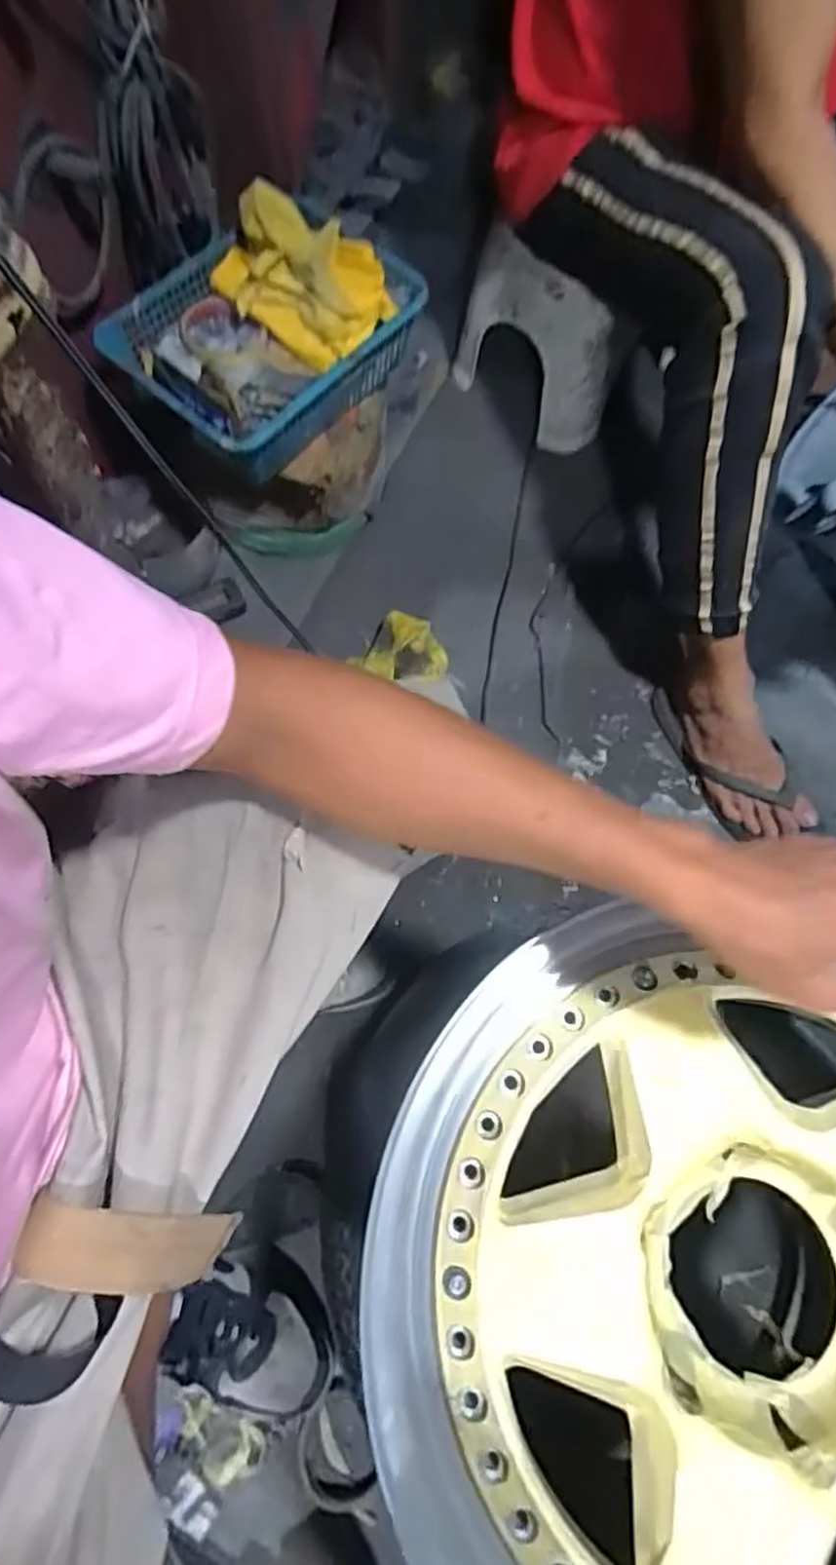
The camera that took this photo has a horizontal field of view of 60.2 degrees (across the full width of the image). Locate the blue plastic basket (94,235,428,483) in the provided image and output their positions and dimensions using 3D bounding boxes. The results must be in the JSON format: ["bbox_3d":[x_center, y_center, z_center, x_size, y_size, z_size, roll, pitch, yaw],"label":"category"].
[{"bbox_3d":[-0.158,-0.483,0.783,0.229,0.084,0.306,41,73,12],"label":"blue plastic basket"}]

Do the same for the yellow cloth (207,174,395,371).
[{"bbox_3d":[-0.115,-0.544,0.772,0.184,0.075,0.138,39,73,12],"label":"yellow cloth"}]

